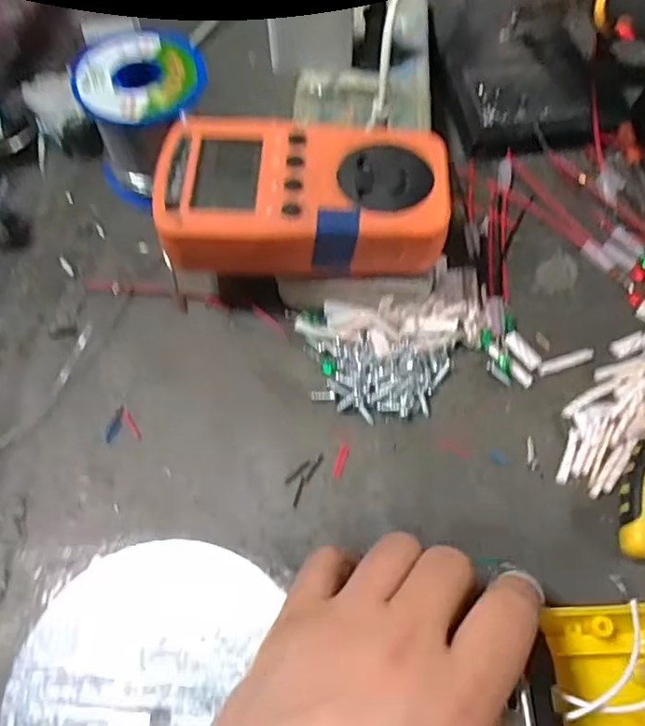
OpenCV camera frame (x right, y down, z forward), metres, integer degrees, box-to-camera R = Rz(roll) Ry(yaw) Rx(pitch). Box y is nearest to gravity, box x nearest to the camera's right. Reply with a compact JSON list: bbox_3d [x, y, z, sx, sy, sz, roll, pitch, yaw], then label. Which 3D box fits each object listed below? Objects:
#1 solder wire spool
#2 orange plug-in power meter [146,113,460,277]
[{"bbox_3d":[-0.091,-0.129,0.337,0.065,0.061,0.075,-9,64,-5],"label":"solder wire spool"},{"bbox_3d":[-0.009,-0.075,0.286,0.125,0.029,0.070,1,64,0],"label":"orange plug-in power meter"}]

